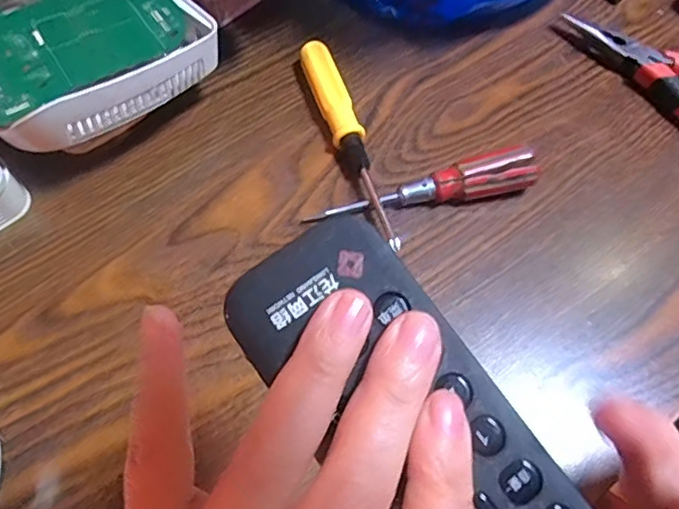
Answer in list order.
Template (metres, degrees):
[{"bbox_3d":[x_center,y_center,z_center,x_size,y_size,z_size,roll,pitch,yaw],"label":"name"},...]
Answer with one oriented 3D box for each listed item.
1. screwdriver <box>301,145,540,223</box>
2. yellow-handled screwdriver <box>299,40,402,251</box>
[{"bbox_3d":[0.049,-0.040,0.336,0.134,0.026,0.020,-9,64,-7],"label":"screwdriver"},{"bbox_3d":[0.007,-0.070,0.353,0.020,0.019,0.154,-16,65,-10],"label":"yellow-handled screwdriver"}]

